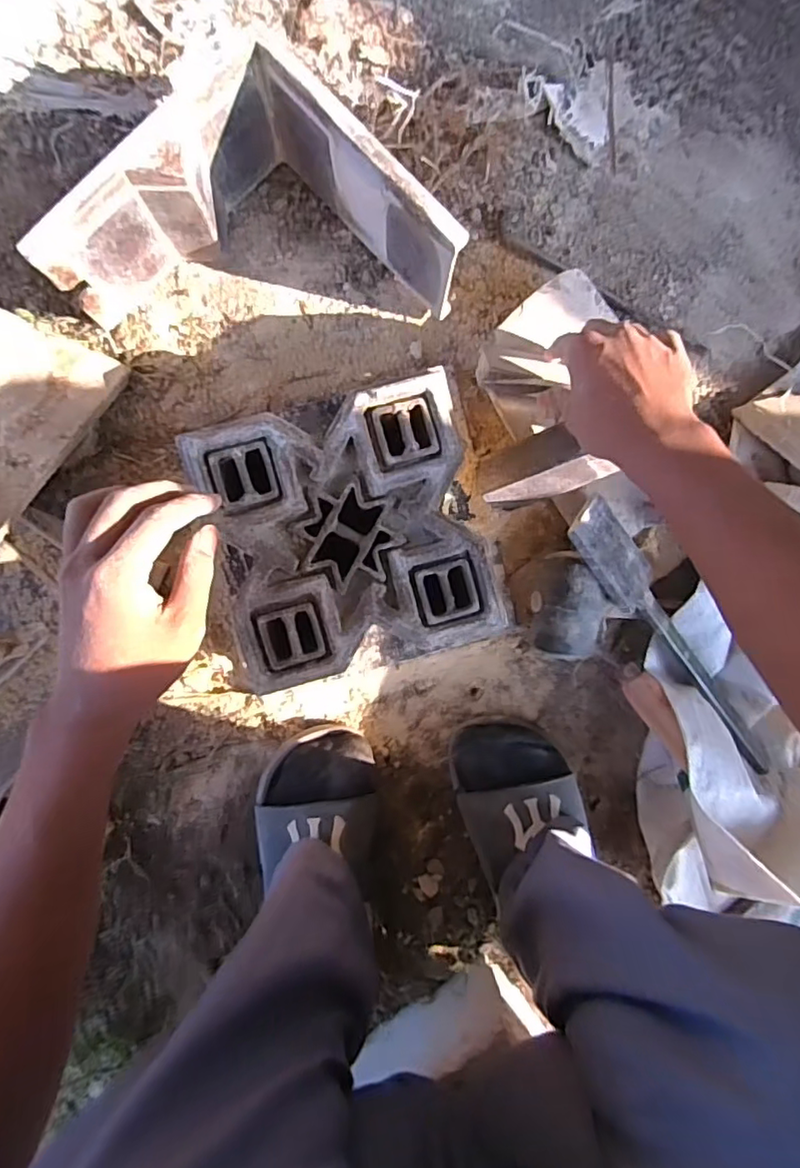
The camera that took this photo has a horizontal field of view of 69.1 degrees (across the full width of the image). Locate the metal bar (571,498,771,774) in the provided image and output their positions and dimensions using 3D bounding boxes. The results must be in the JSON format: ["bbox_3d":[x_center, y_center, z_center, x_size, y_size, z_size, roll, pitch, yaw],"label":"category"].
[{"bbox_3d":[0.258,0.055,0.528,0.051,0.044,0.312,-41,97,2],"label":"metal bar"}]

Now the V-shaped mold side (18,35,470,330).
[{"bbox_3d":[-0.114,-0.308,0.462,0.296,0.125,0.149,-4,97,-3],"label":"V-shaped mold side"}]

